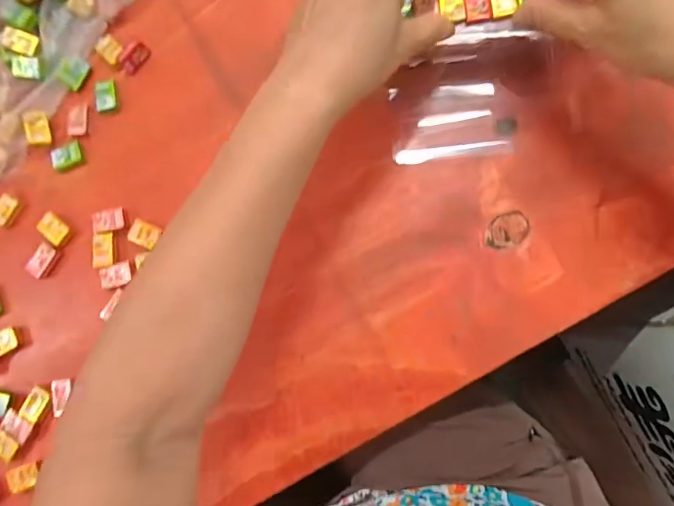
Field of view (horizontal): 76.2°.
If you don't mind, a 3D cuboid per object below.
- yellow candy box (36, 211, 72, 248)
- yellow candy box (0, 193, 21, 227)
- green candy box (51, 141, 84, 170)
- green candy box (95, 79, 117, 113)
[{"bbox_3d":[-0.229,-0.019,0.347,0.025,0.010,0.018,36,89,9],"label":"yellow candy box"},{"bbox_3d":[-0.273,-0.035,0.354,0.016,0.007,0.025,36,89,9],"label":"yellow candy box"},{"bbox_3d":[-0.223,-0.080,0.355,0.025,0.009,0.018,-27,81,4],"label":"green candy box"},{"bbox_3d":[-0.191,-0.130,0.355,0.014,0.010,0.027,-6,83,6],"label":"green candy box"}]

